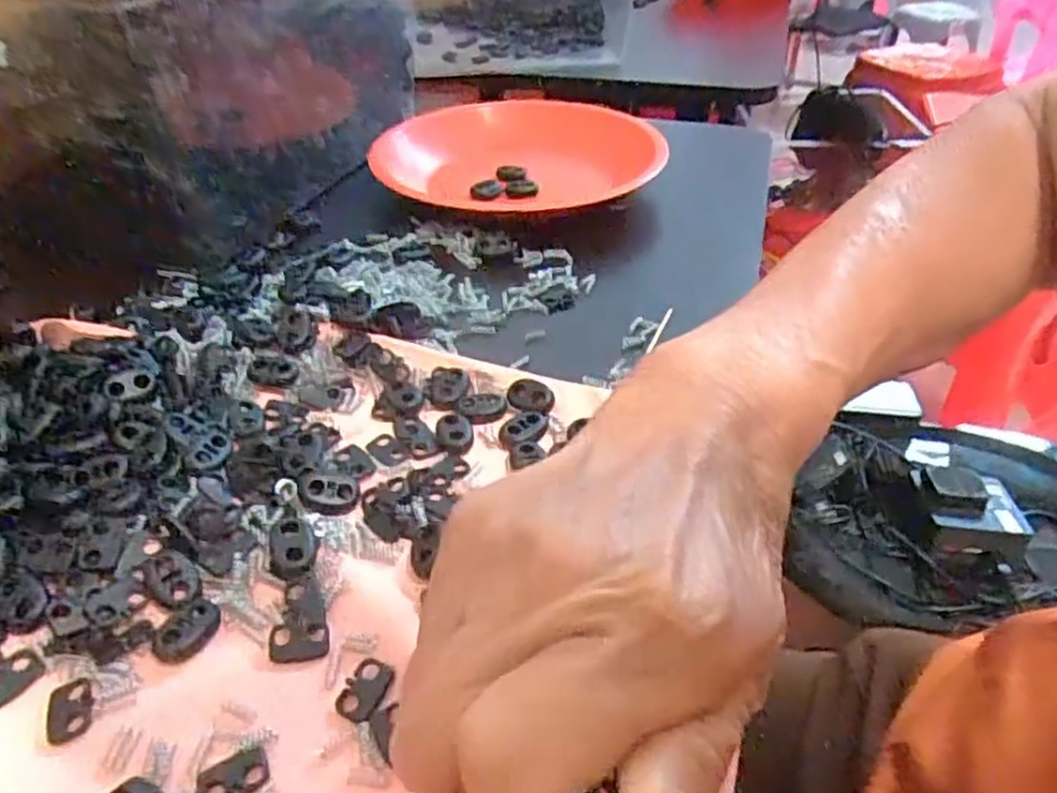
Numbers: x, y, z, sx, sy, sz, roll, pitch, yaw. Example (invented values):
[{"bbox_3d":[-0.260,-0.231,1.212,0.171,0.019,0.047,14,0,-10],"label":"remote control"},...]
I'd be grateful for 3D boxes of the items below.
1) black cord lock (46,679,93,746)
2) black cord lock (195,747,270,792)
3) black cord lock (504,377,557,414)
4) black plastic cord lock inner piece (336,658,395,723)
[{"bbox_3d":[-0.133,0.089,0.215,0.011,0.004,0.019,-16,41,-18],"label":"black cord lock"},{"bbox_3d":[-0.079,0.101,0.199,0.019,0.004,0.013,-23,44,-25],"label":"black cord lock"},{"bbox_3d":[0.001,0.000,0.318,0.020,0.005,0.017,-1,39,0],"label":"black cord lock"},{"bbox_3d":[-0.048,0.085,0.218,0.013,0.004,0.019,15,41,19],"label":"black plastic cord lock inner piece"}]

